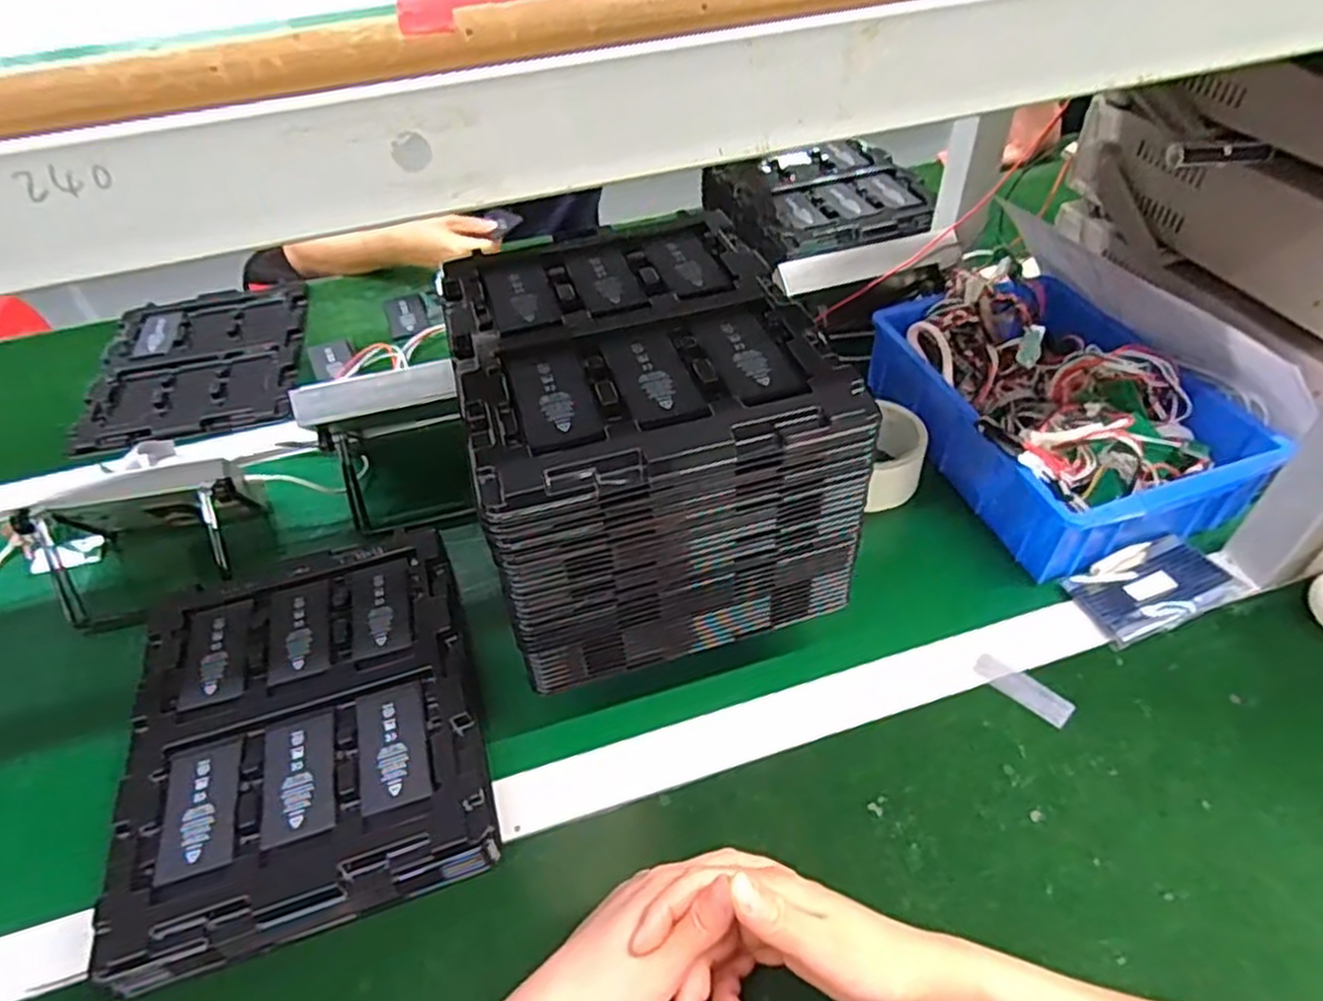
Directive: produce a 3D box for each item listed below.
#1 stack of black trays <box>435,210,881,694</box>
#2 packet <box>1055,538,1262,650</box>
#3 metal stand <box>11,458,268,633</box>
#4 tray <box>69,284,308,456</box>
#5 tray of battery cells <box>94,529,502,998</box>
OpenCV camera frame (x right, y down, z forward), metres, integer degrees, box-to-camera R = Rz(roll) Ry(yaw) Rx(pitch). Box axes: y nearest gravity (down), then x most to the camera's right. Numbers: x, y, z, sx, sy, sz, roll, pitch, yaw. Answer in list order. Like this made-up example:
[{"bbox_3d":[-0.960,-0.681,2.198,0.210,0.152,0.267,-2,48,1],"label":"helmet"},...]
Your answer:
[{"bbox_3d":[-0.018,-0.058,0.525,0.210,0.160,0.274,-14,47,-9],"label":"stack of black trays"},{"bbox_3d":[0.371,0.063,0.579,0.111,0.017,0.074,-17,36,-6],"label":"packet"},{"bbox_3d":[-0.424,0.030,0.638,0.158,0.107,0.106,-11,49,-6],"label":"metal stand"},{"bbox_3d":[-0.525,-0.163,0.872,0.212,0.019,0.278,-14,47,-9],"label":"tray"},{"bbox_3d":[-0.242,0.143,0.523,0.218,0.036,0.279,-17,50,-11],"label":"tray of battery cells"}]

